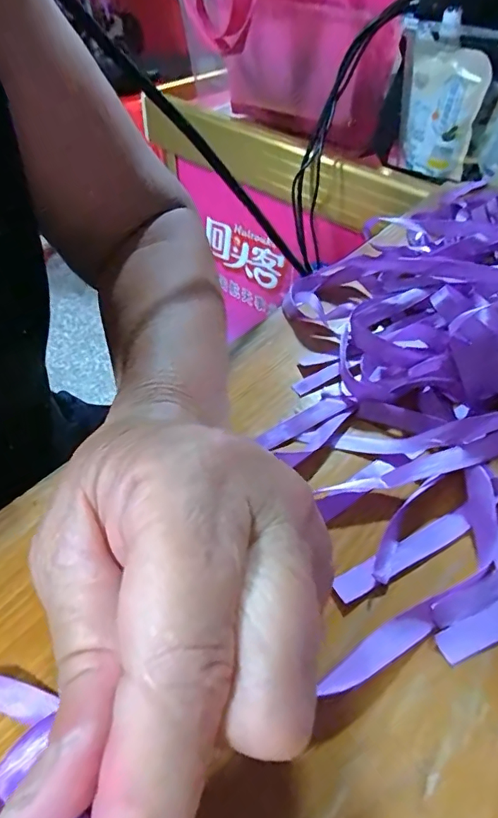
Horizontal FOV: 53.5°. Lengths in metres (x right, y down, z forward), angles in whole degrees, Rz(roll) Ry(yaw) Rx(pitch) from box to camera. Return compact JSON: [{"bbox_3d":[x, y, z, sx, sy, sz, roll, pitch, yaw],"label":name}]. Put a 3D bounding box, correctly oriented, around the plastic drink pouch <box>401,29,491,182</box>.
[{"bbox_3d":[0.188,-0.300,0.495,0.025,0.112,0.082,-24,52,-21],"label":"plastic drink pouch"}]

